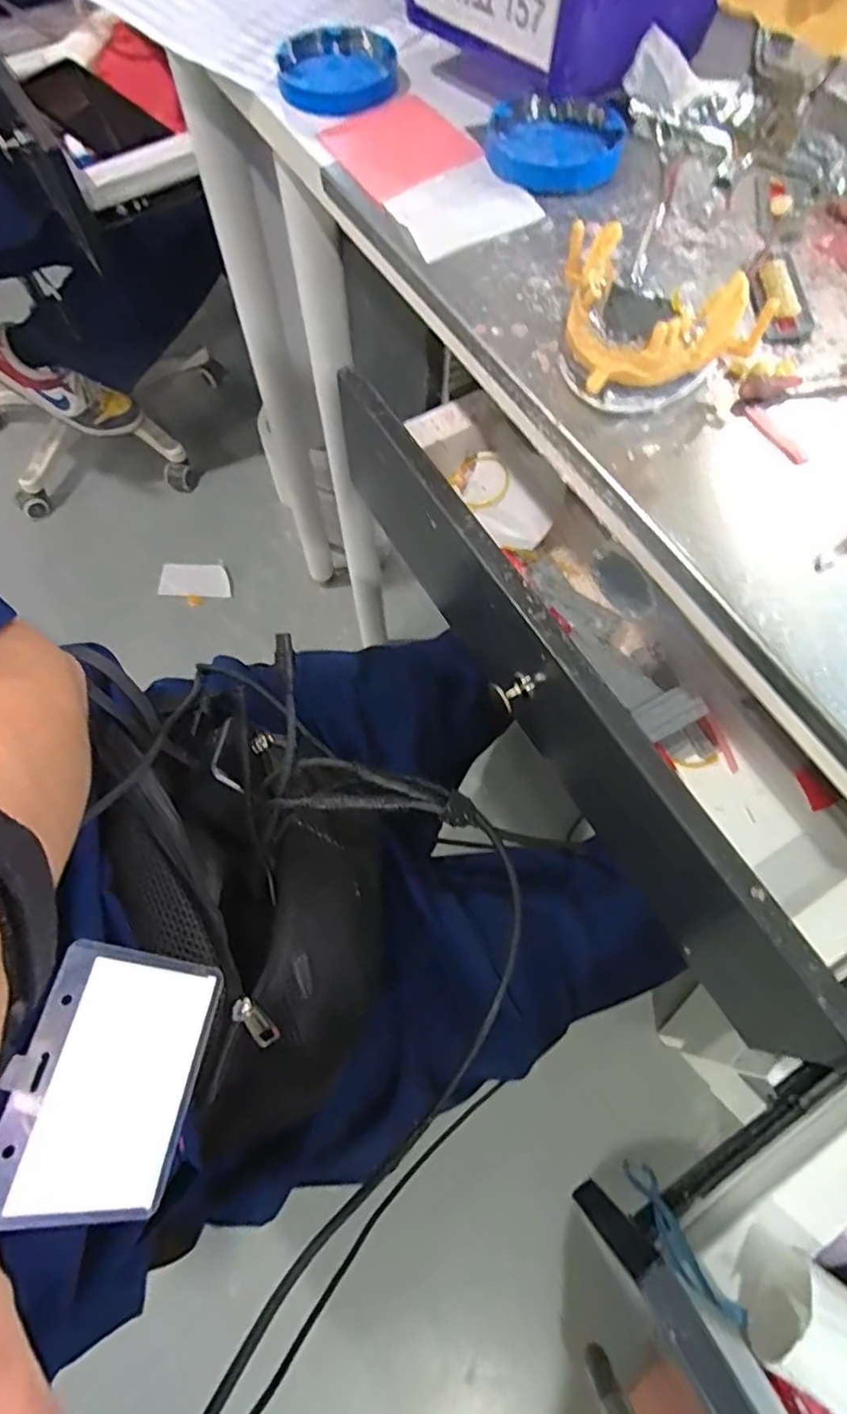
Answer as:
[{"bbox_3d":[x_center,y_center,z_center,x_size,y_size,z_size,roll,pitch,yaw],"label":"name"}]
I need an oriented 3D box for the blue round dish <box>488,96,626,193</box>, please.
[{"bbox_3d":[0.076,-0.326,0.367,0.076,0.019,0.073,0,67,-1],"label":"blue round dish"}]

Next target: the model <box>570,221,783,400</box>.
[{"bbox_3d":[0.101,-0.187,0.288,0.074,0.026,0.076,-19,68,-8],"label":"model"}]

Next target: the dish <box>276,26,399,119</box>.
[{"bbox_3d":[-0.056,-0.418,0.414,0.076,0.020,0.064,-7,67,-4],"label":"dish"}]

